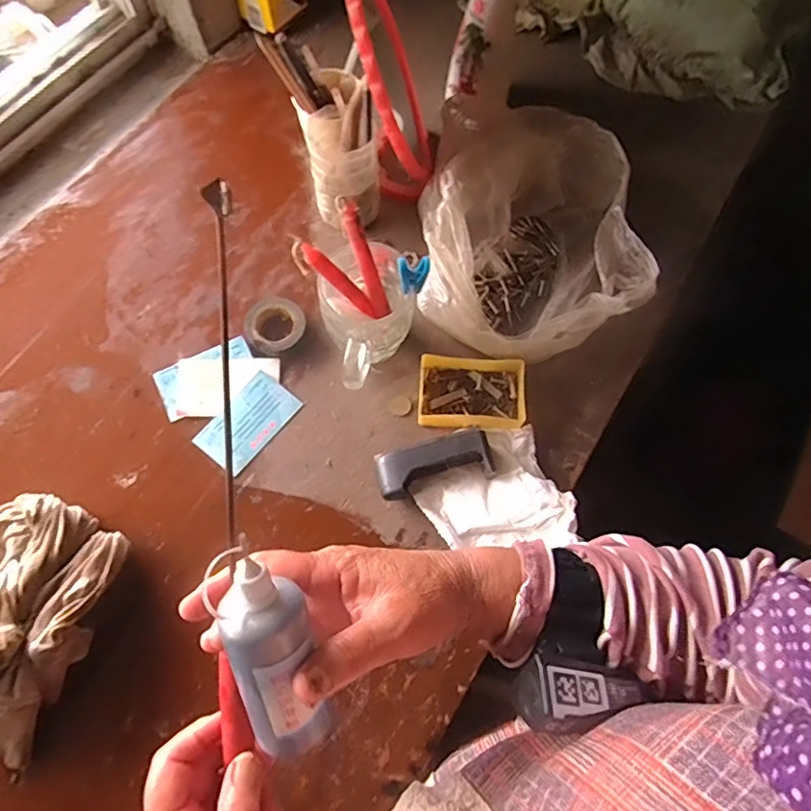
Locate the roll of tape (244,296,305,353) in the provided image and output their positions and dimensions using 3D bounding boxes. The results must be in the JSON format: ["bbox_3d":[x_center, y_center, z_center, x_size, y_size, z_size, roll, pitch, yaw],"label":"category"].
[{"bbox_3d":[-0.122,-0.076,0.514,0.054,0.018,0.053,1,69,-3],"label":"roll of tape"}]

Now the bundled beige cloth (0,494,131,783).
[{"bbox_3d":[-0.289,0.157,0.397,0.106,0.062,0.170,18,69,4],"label":"bundled beige cloth"}]

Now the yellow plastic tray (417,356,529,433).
[{"bbox_3d":[0.060,-0.012,0.492,0.094,0.018,0.068,3,69,-2],"label":"yellow plastic tray"}]

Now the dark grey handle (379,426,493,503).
[{"bbox_3d":[0.023,0.048,0.460,0.095,0.038,0.046,-13,70,-8],"label":"dark grey handle"}]

